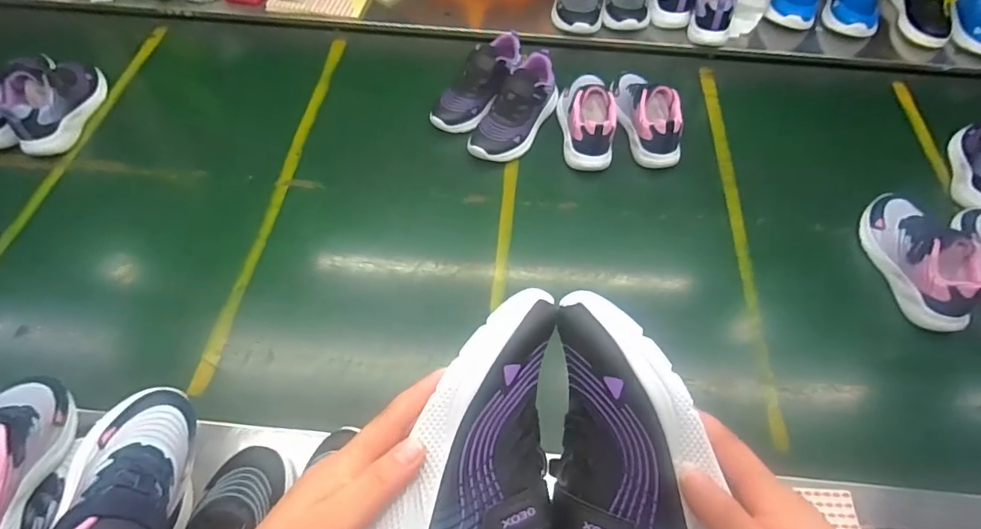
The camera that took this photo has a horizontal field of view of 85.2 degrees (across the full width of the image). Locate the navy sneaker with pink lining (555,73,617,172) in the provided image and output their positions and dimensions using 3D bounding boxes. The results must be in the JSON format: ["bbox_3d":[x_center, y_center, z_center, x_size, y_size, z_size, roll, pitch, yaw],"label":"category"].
[{"bbox_3d":[0.154,-0.240,0.852,0.076,0.087,0.166,-1,58,-3],"label":"navy sneaker with pink lining"}]

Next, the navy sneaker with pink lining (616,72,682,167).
[{"bbox_3d":[0.252,-0.248,0.857,0.076,0.087,0.179,-4,58,-5],"label":"navy sneaker with pink lining"}]

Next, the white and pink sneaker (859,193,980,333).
[{"bbox_3d":[0.582,-0.019,0.723,0.083,0.076,0.214,-8,58,-7],"label":"white and pink sneaker"}]

